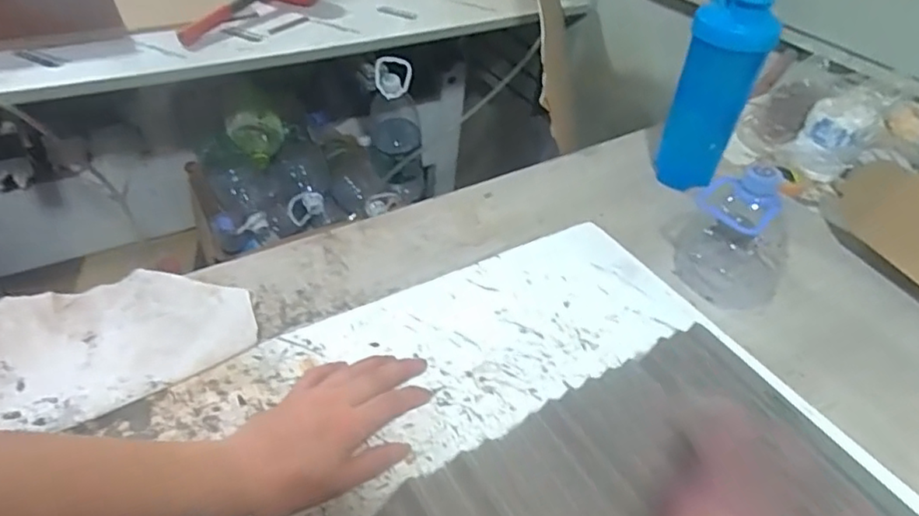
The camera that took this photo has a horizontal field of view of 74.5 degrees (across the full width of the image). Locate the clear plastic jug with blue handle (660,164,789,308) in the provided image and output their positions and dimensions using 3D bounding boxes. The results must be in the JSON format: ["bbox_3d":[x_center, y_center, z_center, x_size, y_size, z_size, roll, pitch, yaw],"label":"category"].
[{"bbox_3d":[0.272,-0.037,0.593,0.120,0.125,0.104,25,45,22],"label":"clear plastic jug with blue handle"}]

